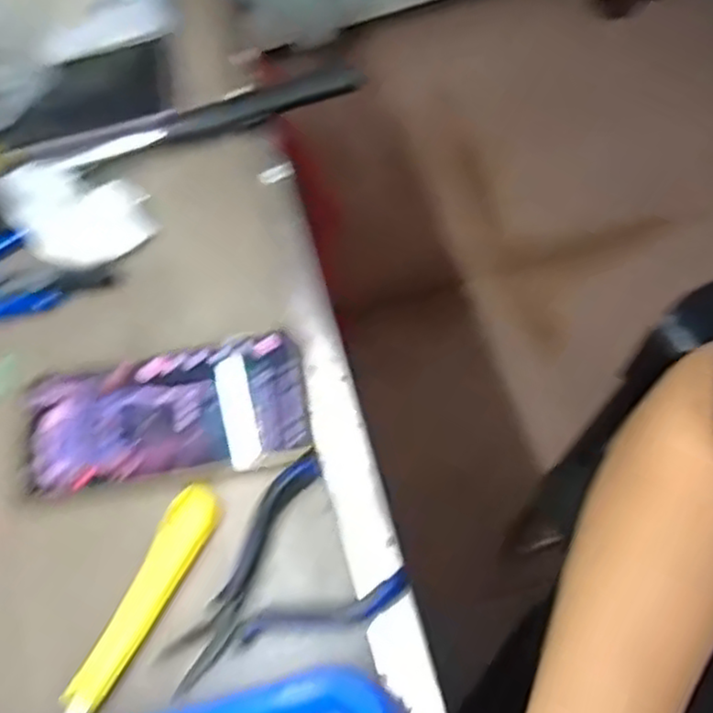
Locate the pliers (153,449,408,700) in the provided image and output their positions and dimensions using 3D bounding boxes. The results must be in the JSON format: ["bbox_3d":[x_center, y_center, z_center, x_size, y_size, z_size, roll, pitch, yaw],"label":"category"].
[{"bbox_3d":[-0.046,0.111,0.349,0.114,0.007,0.084,-35,65,-8],"label":"pliers"}]

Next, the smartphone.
[{"bbox_3d":[-0.106,0.031,0.392,0.152,0.012,0.071,-11,64,3],"label":"smartphone"}]

